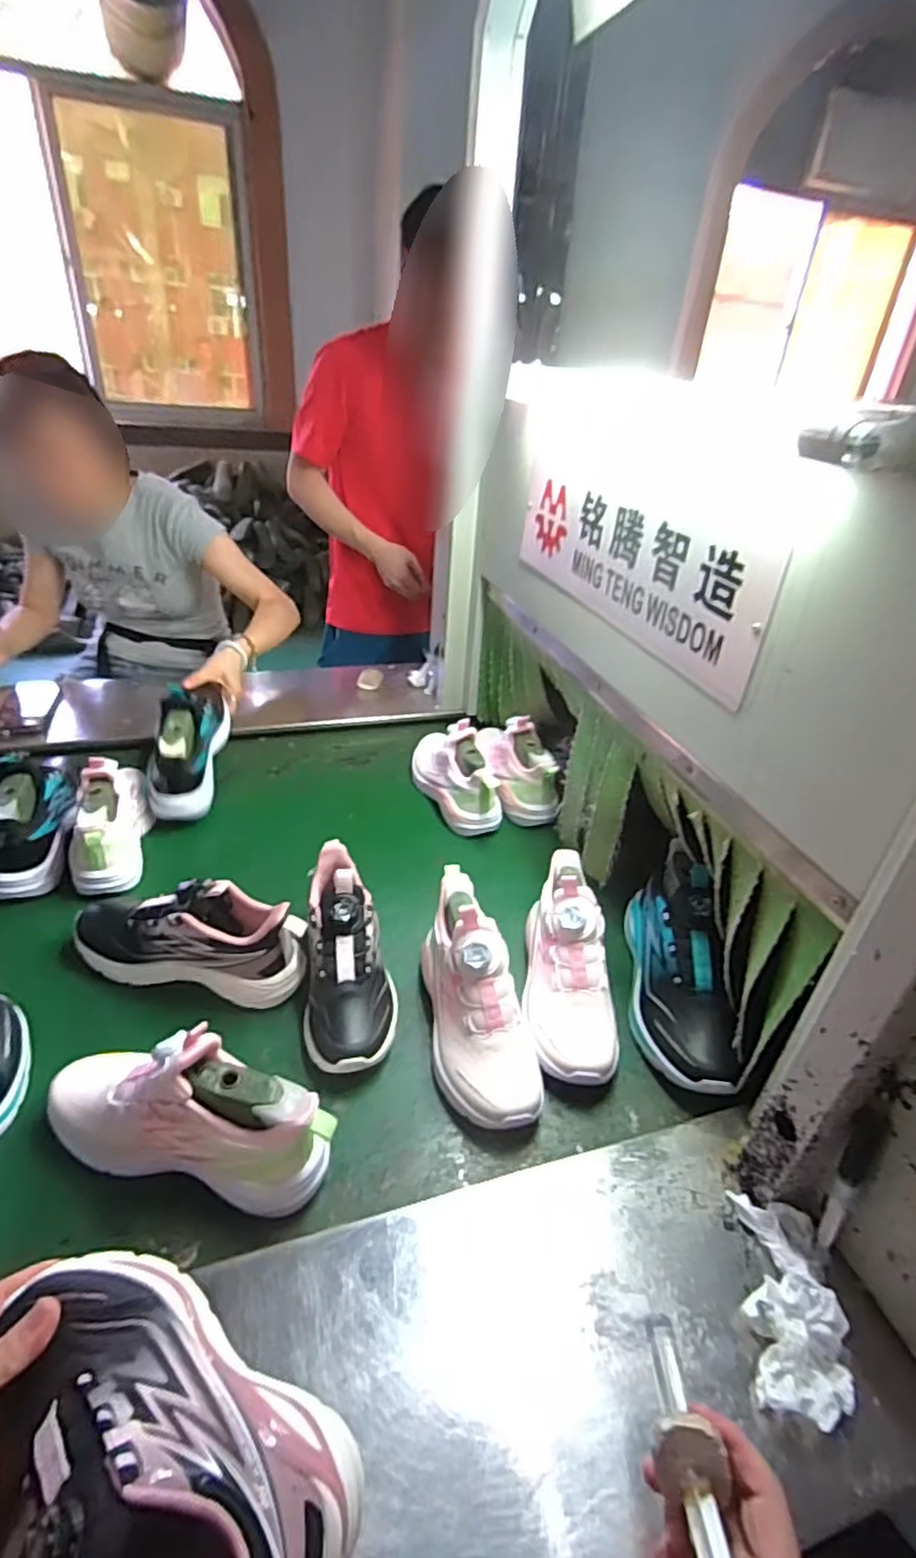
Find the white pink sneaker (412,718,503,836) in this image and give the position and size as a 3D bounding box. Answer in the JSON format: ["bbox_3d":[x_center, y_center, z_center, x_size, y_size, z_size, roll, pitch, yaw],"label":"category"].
[{"bbox_3d":[-0.003,-0.029,1.009,0.092,0.128,0.228,-5,35,-18],"label":"white pink sneaker"}]

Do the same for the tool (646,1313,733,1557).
[{"bbox_3d":[0.112,0.329,0.322,0.027,0.028,0.137,8,11,1],"label":"tool"}]

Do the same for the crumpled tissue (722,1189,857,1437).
[{"bbox_3d":[0.233,0.363,0.466,0.056,0.035,0.132,10,33,4],"label":"crumpled tissue"}]

